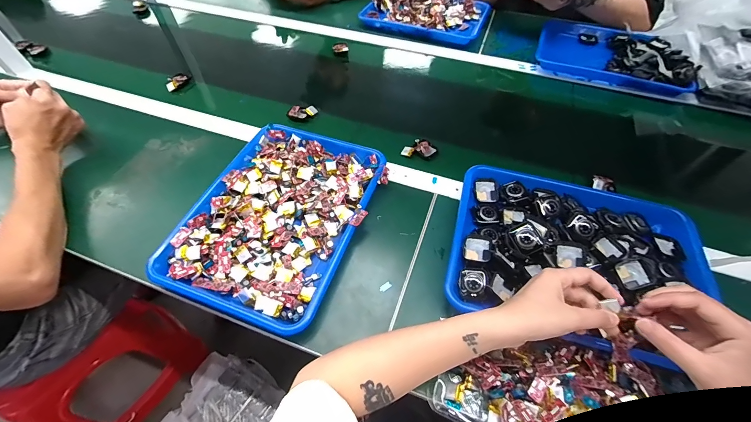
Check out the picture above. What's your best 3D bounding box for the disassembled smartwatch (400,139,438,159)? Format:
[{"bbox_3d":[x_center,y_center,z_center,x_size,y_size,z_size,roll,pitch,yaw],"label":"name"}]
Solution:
[{"bbox_3d":[0.080,-0.109,0.579,0.054,0.013,0.043,-29,60,-20],"label":"disassembled smartwatch"}]

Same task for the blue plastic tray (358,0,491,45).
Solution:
[{"bbox_3d":[0.128,-0.520,0.840,0.313,0.045,0.171,20,56,13],"label":"blue plastic tray"}]

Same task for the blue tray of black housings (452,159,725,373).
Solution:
[{"bbox_3d":[0.258,0.055,0.438,0.298,0.058,0.240,15,55,10],"label":"blue tray of black housings"}]

